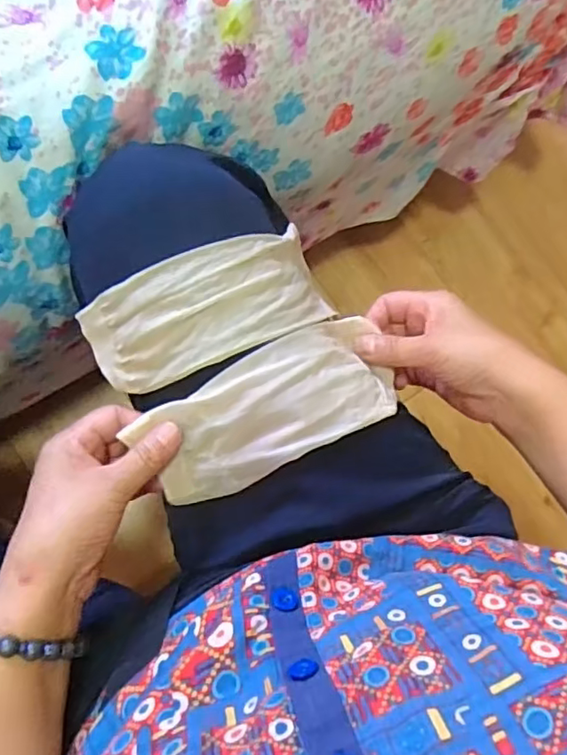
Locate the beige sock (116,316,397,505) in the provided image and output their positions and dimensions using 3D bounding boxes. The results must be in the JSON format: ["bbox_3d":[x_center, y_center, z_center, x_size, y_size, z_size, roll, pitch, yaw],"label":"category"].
[{"bbox_3d":[-0.006,0.021,0.377,0.164,0.052,0.071,-27,86,-10],"label":"beige sock"}]

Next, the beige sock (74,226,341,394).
[{"bbox_3d":[-0.047,-0.042,0.379,0.154,0.058,0.067,-24,86,-5],"label":"beige sock"}]

